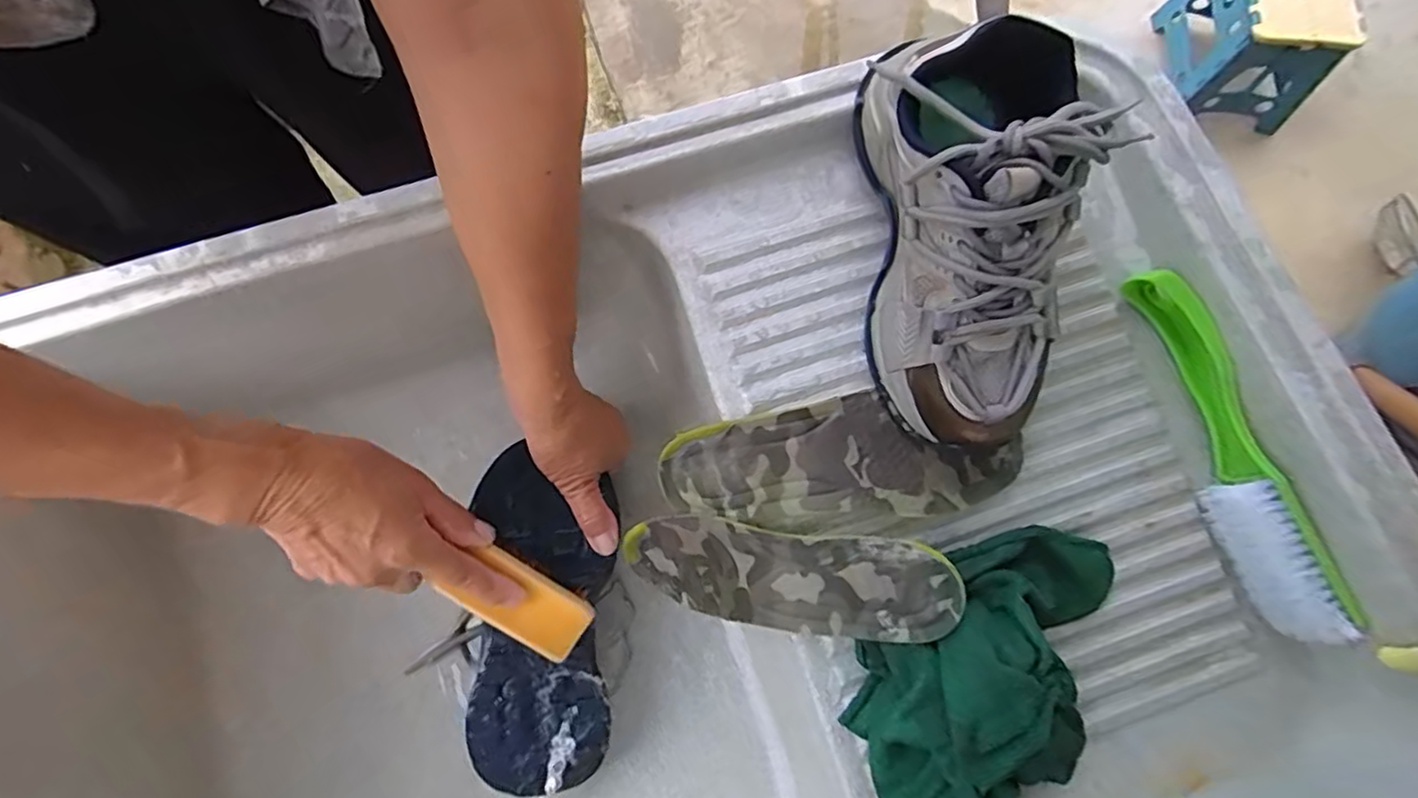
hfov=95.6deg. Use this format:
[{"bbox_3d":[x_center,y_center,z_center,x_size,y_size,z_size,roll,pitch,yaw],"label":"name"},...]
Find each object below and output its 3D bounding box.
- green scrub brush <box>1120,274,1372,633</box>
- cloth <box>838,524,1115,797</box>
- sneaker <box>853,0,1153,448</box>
[{"bbox_3d":[0.318,0.031,0.391,0.033,0.046,0.233,-19,76,-6],"label":"green scrub brush"},{"bbox_3d":[0.153,0.162,0.355,0.124,0.068,0.195,19,75,4],"label":"cloth"},{"bbox_3d":[0.148,-0.092,0.362,0.101,0.105,0.224,0,99,-1],"label":"sneaker"}]

